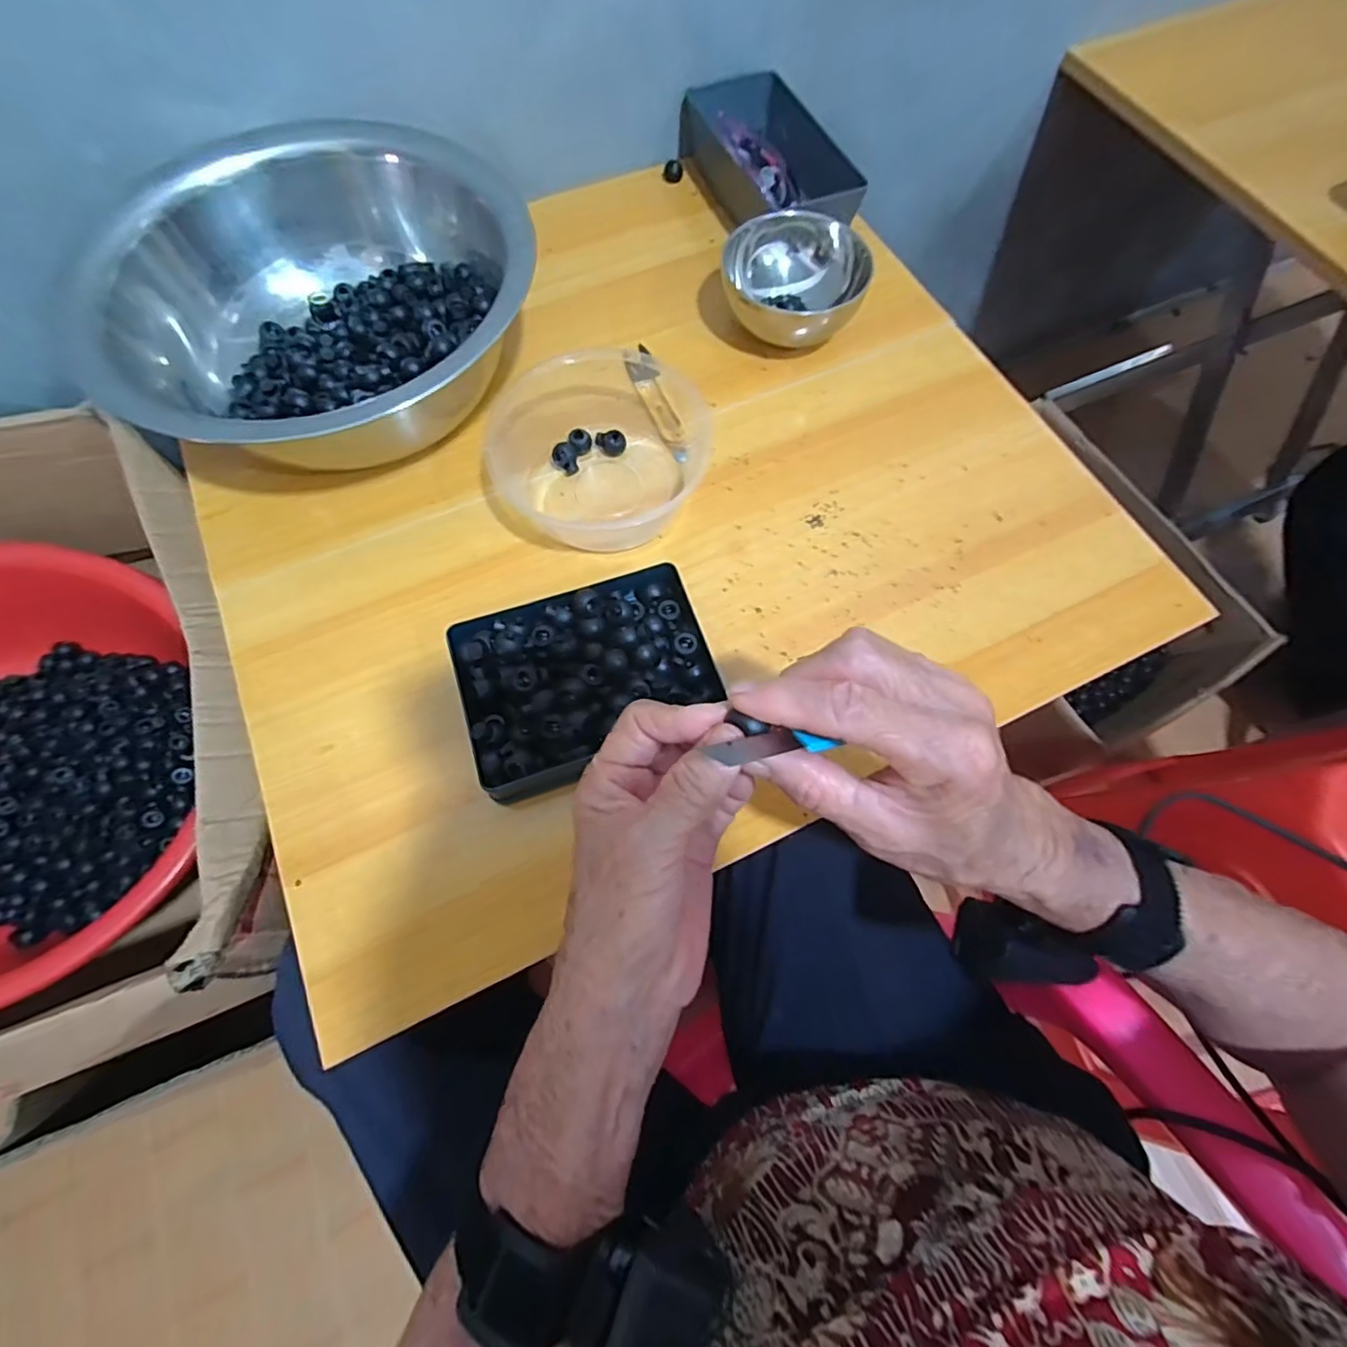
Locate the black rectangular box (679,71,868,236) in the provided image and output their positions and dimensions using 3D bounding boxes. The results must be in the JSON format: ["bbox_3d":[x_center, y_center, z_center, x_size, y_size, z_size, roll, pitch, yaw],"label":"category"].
[{"bbox_3d":[0.085,-0.442,0.533,0.096,0.053,0.175,-22,70,-9],"label":"black rectangular box"}]

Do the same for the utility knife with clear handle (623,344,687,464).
[{"bbox_3d":[-0.013,-0.213,0.463,0.023,0.012,0.120,-16,71,-10],"label":"utility knife with clear handle"}]

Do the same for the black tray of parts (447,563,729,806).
[{"bbox_3d":[-0.049,0.000,0.360,0.149,0.039,0.112,-19,71,-11],"label":"black tray of parts"}]

